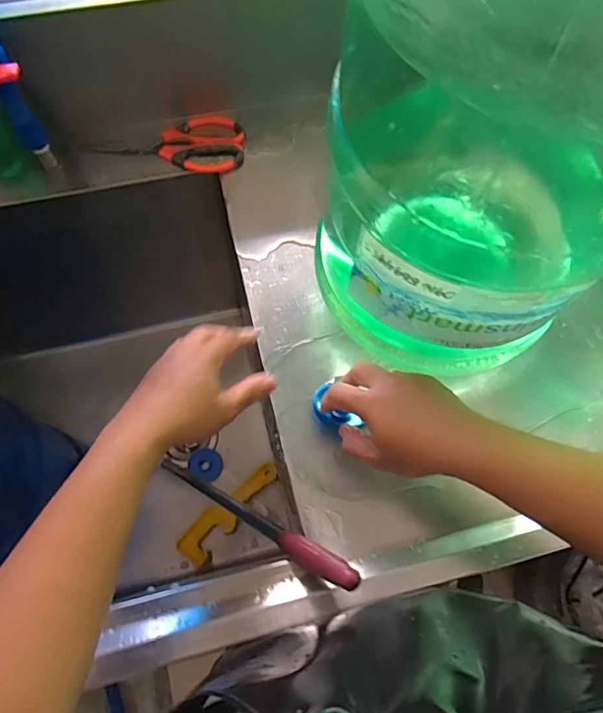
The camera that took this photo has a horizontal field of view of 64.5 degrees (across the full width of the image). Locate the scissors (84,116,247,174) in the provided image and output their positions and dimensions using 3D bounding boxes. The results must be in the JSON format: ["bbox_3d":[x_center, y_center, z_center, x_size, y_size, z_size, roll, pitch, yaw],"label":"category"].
[{"bbox_3d":[-0.168,-0.269,0.600,0.189,0.018,0.077,5,69,0],"label":"scissors"}]

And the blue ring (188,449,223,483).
[{"bbox_3d":[-0.169,0.191,0.838,0.059,0.013,0.054,1,69,-2],"label":"blue ring"}]

